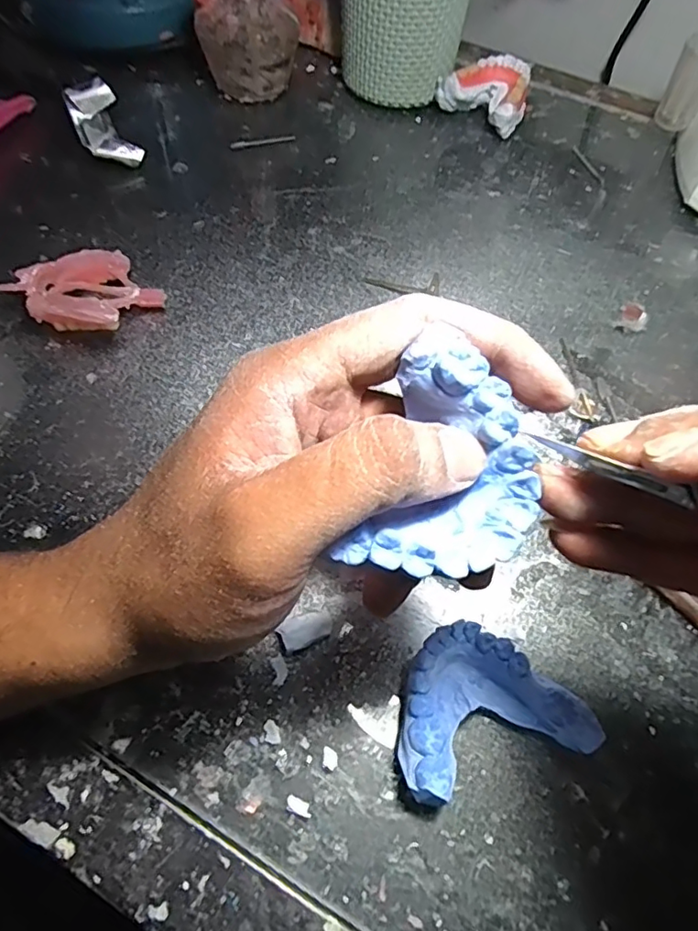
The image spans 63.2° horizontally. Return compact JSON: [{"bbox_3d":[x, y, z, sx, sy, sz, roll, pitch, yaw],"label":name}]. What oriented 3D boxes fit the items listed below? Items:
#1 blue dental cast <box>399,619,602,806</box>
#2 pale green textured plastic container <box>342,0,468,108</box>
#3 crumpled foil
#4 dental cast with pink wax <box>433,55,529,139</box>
[{"bbox_3d":[0.048,0.089,0.213,0.068,0.023,0.052,-12,61,-11],"label":"blue dental cast"},{"bbox_3d":[0.040,-0.335,0.414,0.092,0.116,0.080,6,59,0],"label":"pale green textured plastic container"},{"bbox_3d":[-0.166,-0.228,0.383,0.032,0.027,0.067,-24,63,-16],"label":"crumpled foil"},{"bbox_3d":[0.106,-0.283,0.434,0.065,0.034,0.053,33,63,15],"label":"dental cast with pink wax"}]

